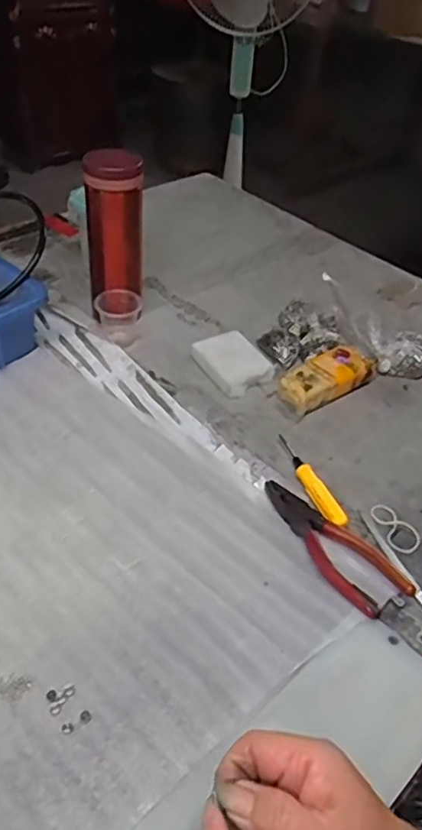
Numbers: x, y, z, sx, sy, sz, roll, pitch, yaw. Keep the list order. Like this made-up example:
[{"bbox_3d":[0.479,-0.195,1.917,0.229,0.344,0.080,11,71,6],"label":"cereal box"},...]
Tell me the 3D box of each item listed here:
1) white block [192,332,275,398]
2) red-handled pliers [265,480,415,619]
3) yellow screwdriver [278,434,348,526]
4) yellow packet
[{"bbox_3d":[0.023,-0.060,0.688,0.057,0.031,0.085,-24,50,-28],"label":"white block"},{"bbox_3d":[0.096,0.103,0.510,0.049,0.021,0.149,-21,49,-26],"label":"red-handled pliers"},{"bbox_3d":[0.091,0.056,0.567,0.019,0.016,0.121,-11,45,-17],"label":"yellow screwdriver"},{"bbox_3d":[0.126,-0.043,0.664,0.110,0.028,0.050,-22,49,-27],"label":"yellow packet"}]

